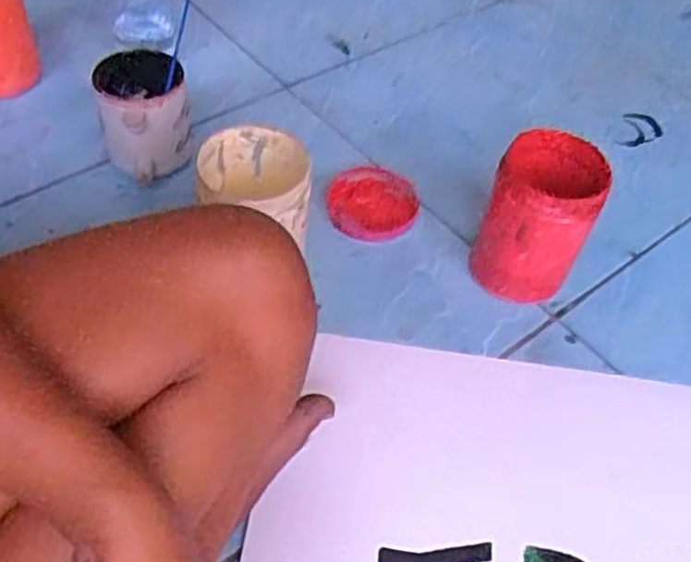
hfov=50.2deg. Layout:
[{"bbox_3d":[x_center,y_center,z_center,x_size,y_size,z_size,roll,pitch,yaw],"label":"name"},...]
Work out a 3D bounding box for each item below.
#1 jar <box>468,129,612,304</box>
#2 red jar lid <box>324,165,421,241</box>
[{"bbox_3d":[0.163,-0.051,0.637,0.089,0.145,0.070,21,52,12],"label":"jar"},{"bbox_3d":[0.026,-0.075,0.722,0.087,0.017,0.086,2,51,-3],"label":"red jar lid"}]

